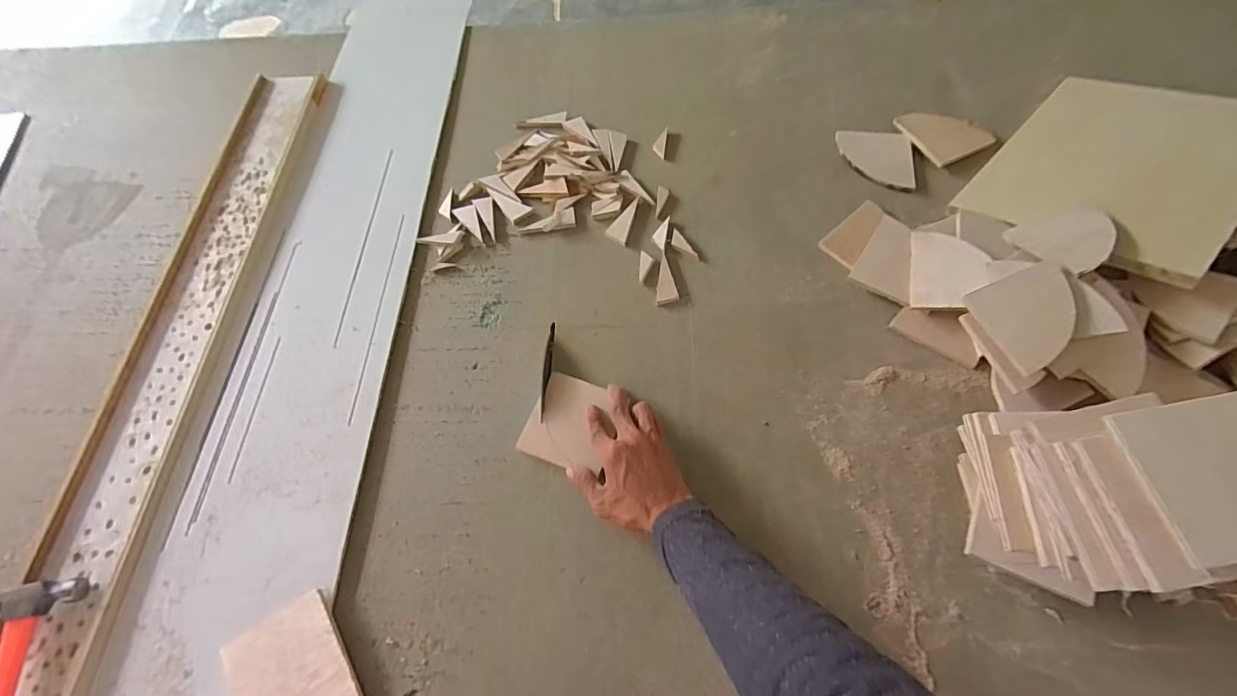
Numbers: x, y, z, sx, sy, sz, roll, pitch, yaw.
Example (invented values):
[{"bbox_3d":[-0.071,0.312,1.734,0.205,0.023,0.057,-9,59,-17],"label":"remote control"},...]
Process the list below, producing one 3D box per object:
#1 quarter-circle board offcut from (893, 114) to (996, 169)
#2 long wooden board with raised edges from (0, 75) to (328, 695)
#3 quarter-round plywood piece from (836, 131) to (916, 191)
[{"bbox_3d":[0.470,-0.310,0.758,0.102,0.013,0.102,-22,66,-8],"label":"quarter-circle board offcut"},{"bbox_3d":[-0.562,0.083,0.625,0.117,0.029,1.126,1,65,2],"label":"long wooden board with raised edges"},{"bbox_3d":[0.364,-0.267,0.746,0.097,0.013,0.106,6,65,5],"label":"quarter-round plywood piece"}]

